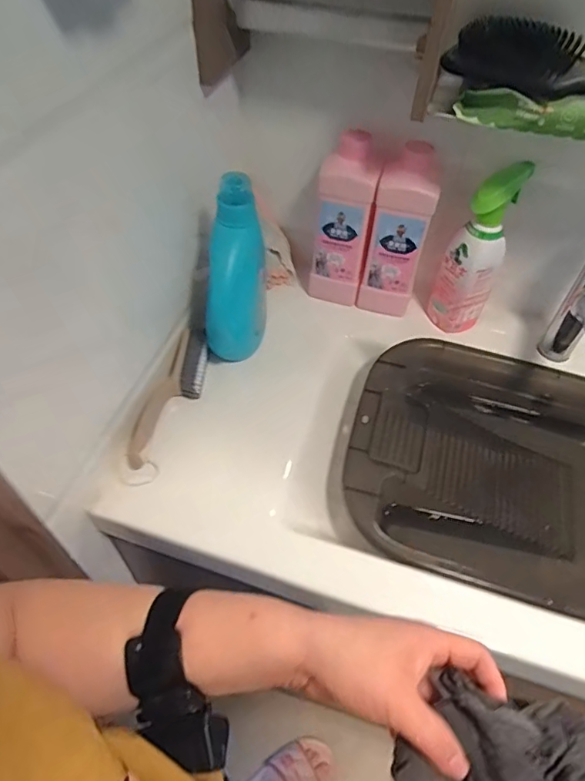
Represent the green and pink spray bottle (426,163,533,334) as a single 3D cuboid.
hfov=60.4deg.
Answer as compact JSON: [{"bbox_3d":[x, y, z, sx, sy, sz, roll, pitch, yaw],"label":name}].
[{"bbox_3d":[0.248,-0.189,0.684,0.078,0.222,0.089,20,54,13],"label":"green and pink spray bottle"}]

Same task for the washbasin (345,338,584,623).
[{"bbox_3d":[0.302,0.115,0.647,0.453,0.099,0.339,9,52,5],"label":"washbasin"}]

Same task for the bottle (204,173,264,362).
[{"bbox_3d":[-0.068,-0.141,0.625,0.054,0.229,0.077,25,55,16],"label":"bottle"}]

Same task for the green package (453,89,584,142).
[{"bbox_3d":[0.263,-0.261,0.479,0.203,0.034,0.033,21,54,14],"label":"green package"}]

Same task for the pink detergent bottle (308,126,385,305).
[{"bbox_3d":[0.072,-0.231,0.702,0.080,0.239,0.053,10,52,5],"label":"pink detergent bottle"}]

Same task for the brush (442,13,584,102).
[{"bbox_3d":[0.265,-0.290,0.469,0.241,0.061,0.066,38,59,24],"label":"brush"}]

